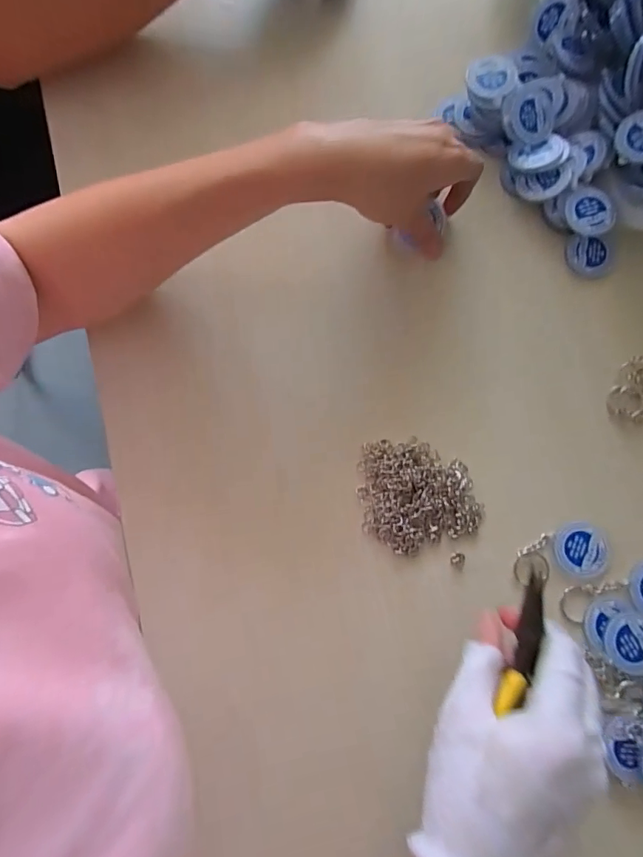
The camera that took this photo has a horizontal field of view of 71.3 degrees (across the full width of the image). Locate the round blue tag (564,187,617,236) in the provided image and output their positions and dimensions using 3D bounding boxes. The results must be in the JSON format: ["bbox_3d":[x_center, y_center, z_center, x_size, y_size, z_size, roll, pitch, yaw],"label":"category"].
[{"bbox_3d":[0.205,-0.166,0.341,0.037,0.006,0.037,0,83,-1],"label":"round blue tag"}]

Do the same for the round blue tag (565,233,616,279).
[{"bbox_3d":[0.208,-0.133,0.347,0.036,0.007,0.030,7,92,0],"label":"round blue tag"}]

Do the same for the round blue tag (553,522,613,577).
[{"bbox_3d":[0.180,0.083,0.307,0.038,0.004,0.035,0,79,0],"label":"round blue tag"}]

